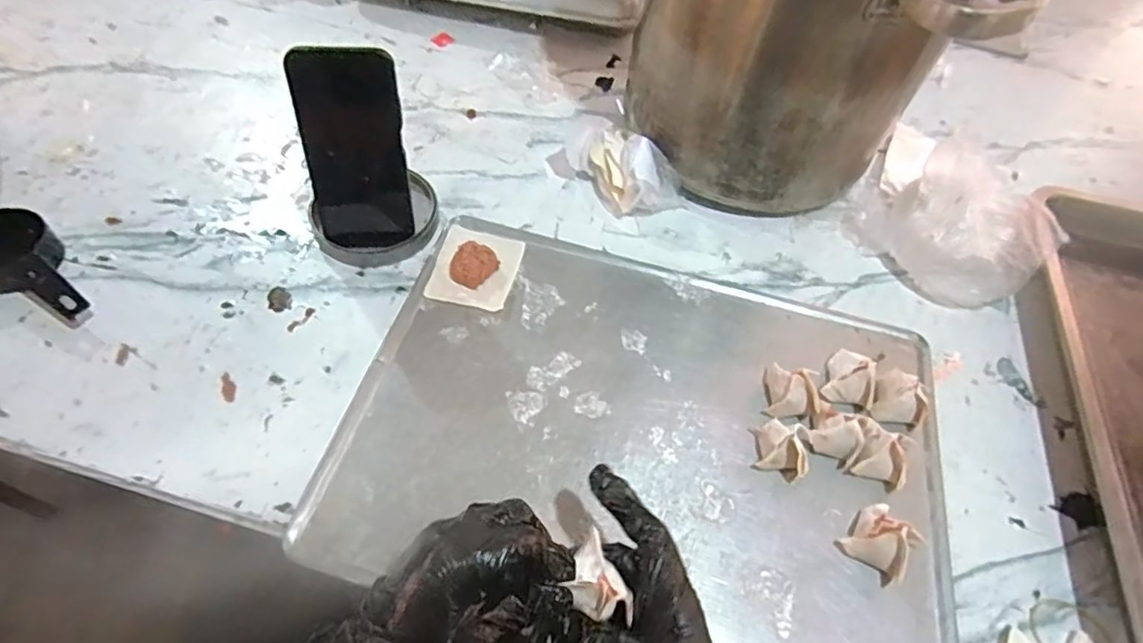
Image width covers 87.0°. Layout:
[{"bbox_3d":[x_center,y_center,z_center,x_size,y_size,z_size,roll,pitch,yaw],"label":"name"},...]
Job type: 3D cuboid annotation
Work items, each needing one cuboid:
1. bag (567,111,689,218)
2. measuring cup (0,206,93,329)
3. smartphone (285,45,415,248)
[{"bbox_3d":[0.048,-0.165,0.617,0.076,0.050,0.143,-28,62,-21],"label":"bag"},{"bbox_3d":[-0.454,-0.042,0.503,0.136,0.029,0.072,33,59,17],"label":"measuring cup"},{"bbox_3d":[-0.176,-0.138,0.496,0.078,0.164,0.007,-18,42,-26],"label":"smartphone"}]

